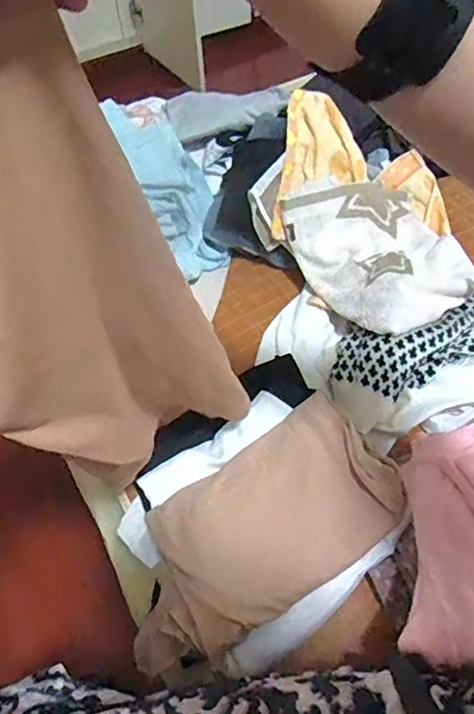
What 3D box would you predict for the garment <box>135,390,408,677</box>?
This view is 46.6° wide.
[{"bbox_3d":[0.021,0.176,0.582,0.312,0.039,0.167,-31,59,-17],"label":"garment"}]

